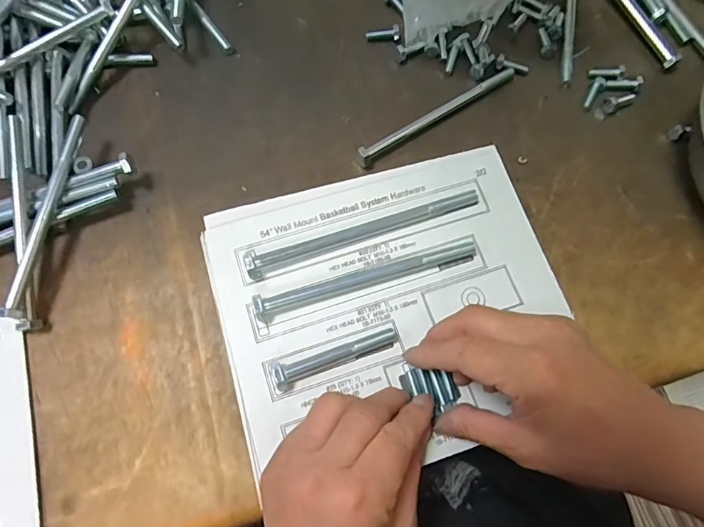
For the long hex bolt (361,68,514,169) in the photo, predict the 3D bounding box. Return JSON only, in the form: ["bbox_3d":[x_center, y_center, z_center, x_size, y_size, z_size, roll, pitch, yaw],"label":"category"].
[{"bbox_3d":[0.075,-0.129,0.388,0.167,0.019,0.013,-34,76,-13],"label":"long hex bolt"}]

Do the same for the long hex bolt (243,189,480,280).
[{"bbox_3d":[0.009,-0.025,0.315,0.169,0.012,0.018,-19,73,-9],"label":"long hex bolt"}]

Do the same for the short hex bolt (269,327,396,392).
[{"bbox_3d":[-0.011,0.060,0.285,0.081,0.012,0.017,-15,72,-8],"label":"short hex bolt"}]

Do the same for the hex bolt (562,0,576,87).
[{"bbox_3d":[0.210,-0.240,0.435,0.011,0.011,0.162,11,71,1],"label":"hex bolt"}]

